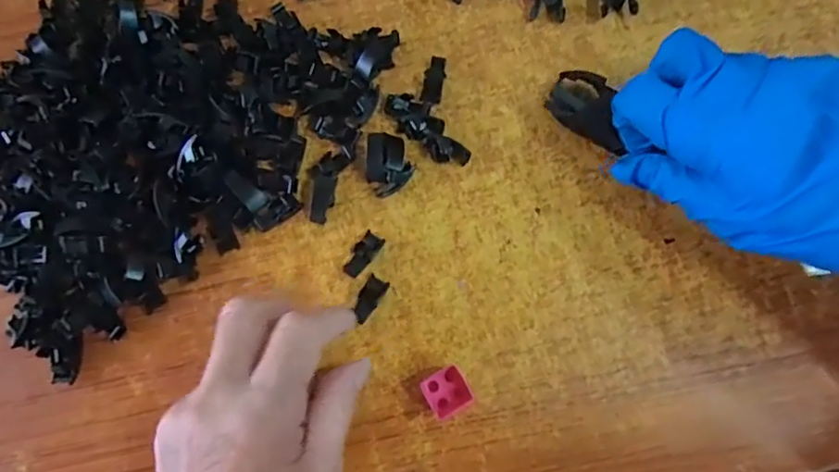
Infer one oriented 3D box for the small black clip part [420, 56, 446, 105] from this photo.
[{"bbox_3d":[0.009,-0.090,0.312,0.012,0.008,0.027,8,80,3],"label":"small black clip part"}]

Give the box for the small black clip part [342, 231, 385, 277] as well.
[{"bbox_3d":[-0.030,0.010,0.292,0.011,0.009,0.026,31,82,7],"label":"small black clip part"}]

